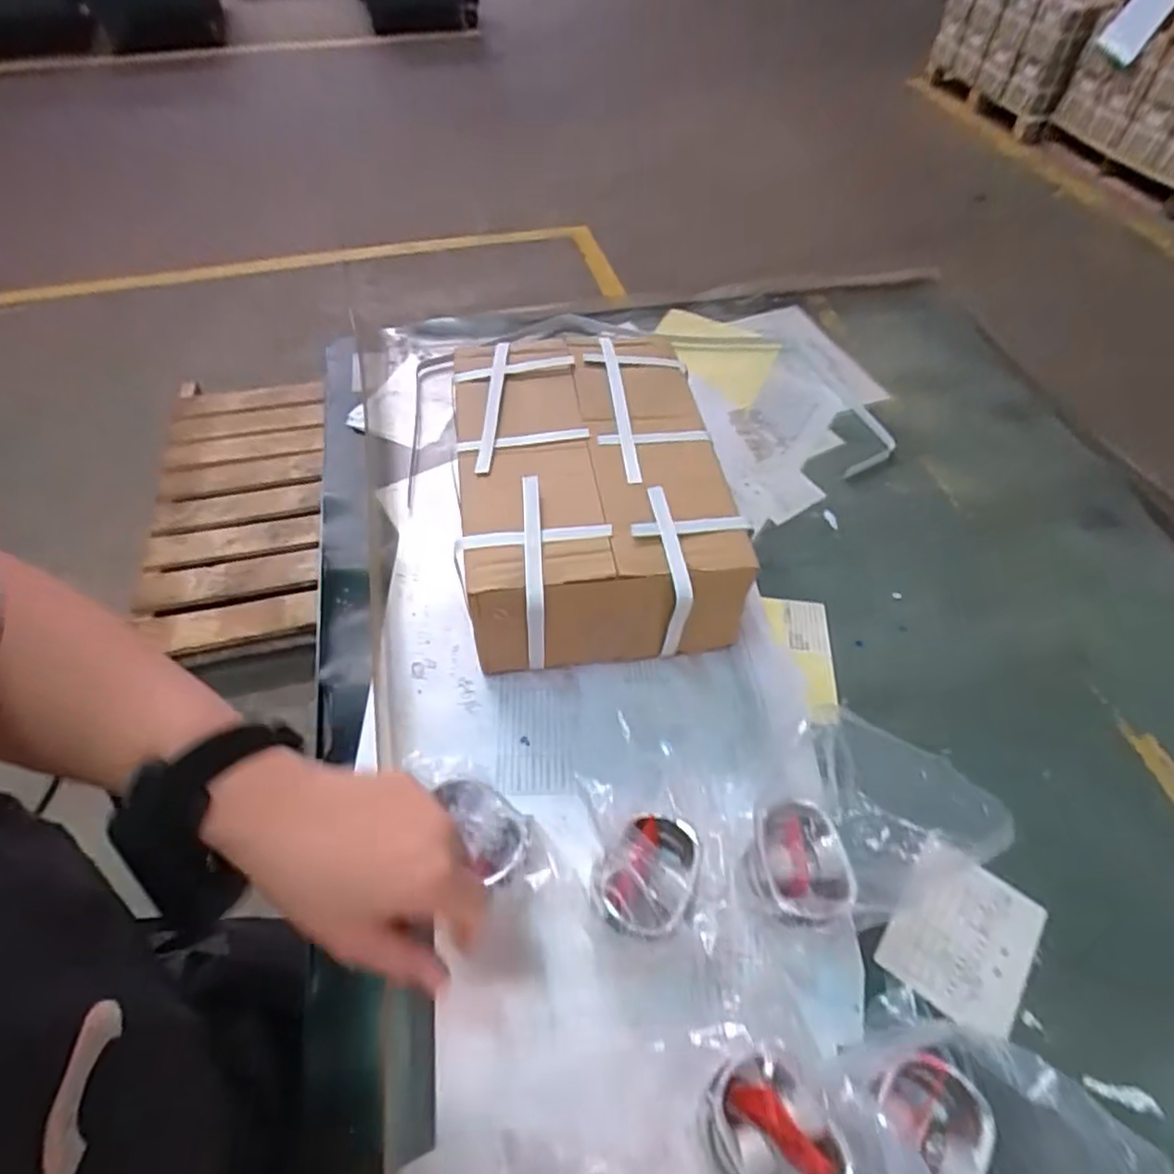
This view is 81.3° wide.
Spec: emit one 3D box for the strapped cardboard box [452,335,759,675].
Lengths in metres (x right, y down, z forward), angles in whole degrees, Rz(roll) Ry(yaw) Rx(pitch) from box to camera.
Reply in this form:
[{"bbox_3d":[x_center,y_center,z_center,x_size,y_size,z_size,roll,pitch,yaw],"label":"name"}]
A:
[{"bbox_3d":[0.000,-0.086,0.625,0.221,0.121,0.312,-7,53,-6],"label":"strapped cardboard box"}]

